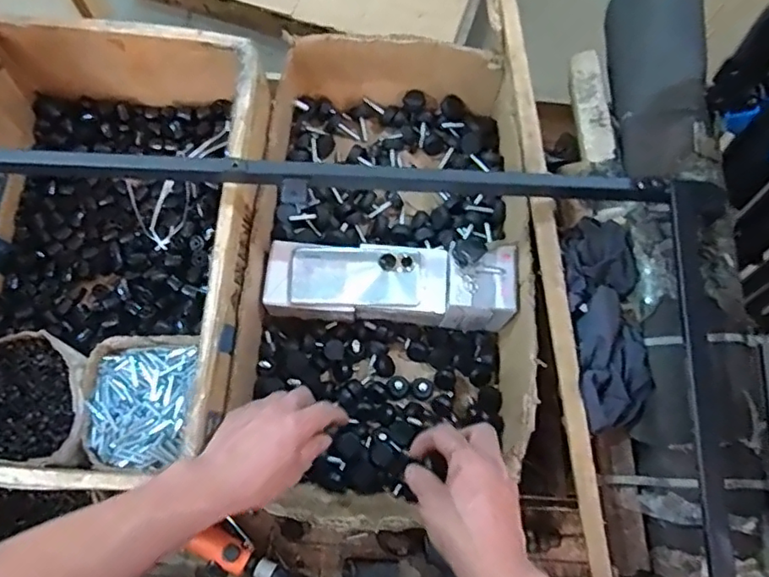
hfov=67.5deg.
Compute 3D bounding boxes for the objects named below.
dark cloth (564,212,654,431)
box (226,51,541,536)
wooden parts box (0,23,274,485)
[{"bbox_3d":[0.240,0.030,0.624,0.079,0.043,0.236,-1,74,-2],"label":"dark cloth"},{"bbox_3d":[0.001,-0.027,0.724,0.347,0.147,0.590,5,74,0],"label":"box"},{"bbox_3d":[-0.337,-0.045,0.703,0.368,0.168,0.515,5,74,0],"label":"wooden parts box"}]

